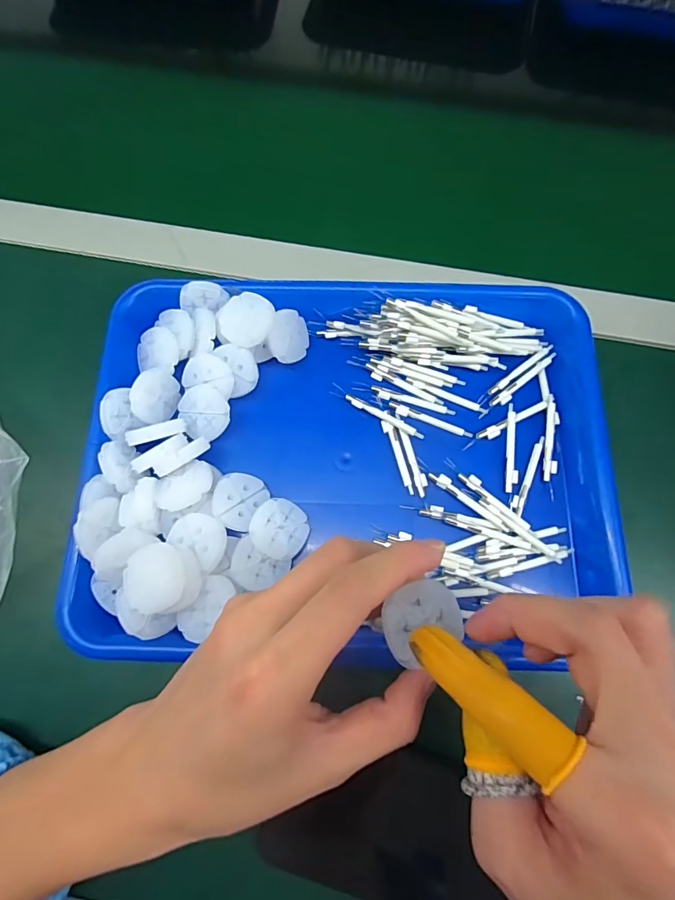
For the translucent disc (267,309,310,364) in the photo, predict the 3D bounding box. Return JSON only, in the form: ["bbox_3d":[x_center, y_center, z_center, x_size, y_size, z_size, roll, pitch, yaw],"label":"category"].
[{"bbox_3d":[-0.032,-0.077,0.310,0.005,0.035,0.036,4,87,39],"label":"translucent disc"}]

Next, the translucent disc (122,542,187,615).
[{"bbox_3d":[-0.100,0.070,0.247,0.034,0.004,0.036,-2,77,8],"label":"translucent disc"}]

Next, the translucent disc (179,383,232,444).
[{"bbox_3d":[-0.087,-0.024,0.298,0.030,0.011,0.036,-26,75,-8],"label":"translucent disc"}]

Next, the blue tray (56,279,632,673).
[{"bbox_3d":[0.008,0.004,0.297,0.330,0.048,0.245,0,72,-2],"label":"blue tray"}]

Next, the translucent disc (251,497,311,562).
[{"bbox_3d":[-0.035,0.049,0.279,0.036,0.004,0.035,7,73,-22],"label":"translucent disc"}]

